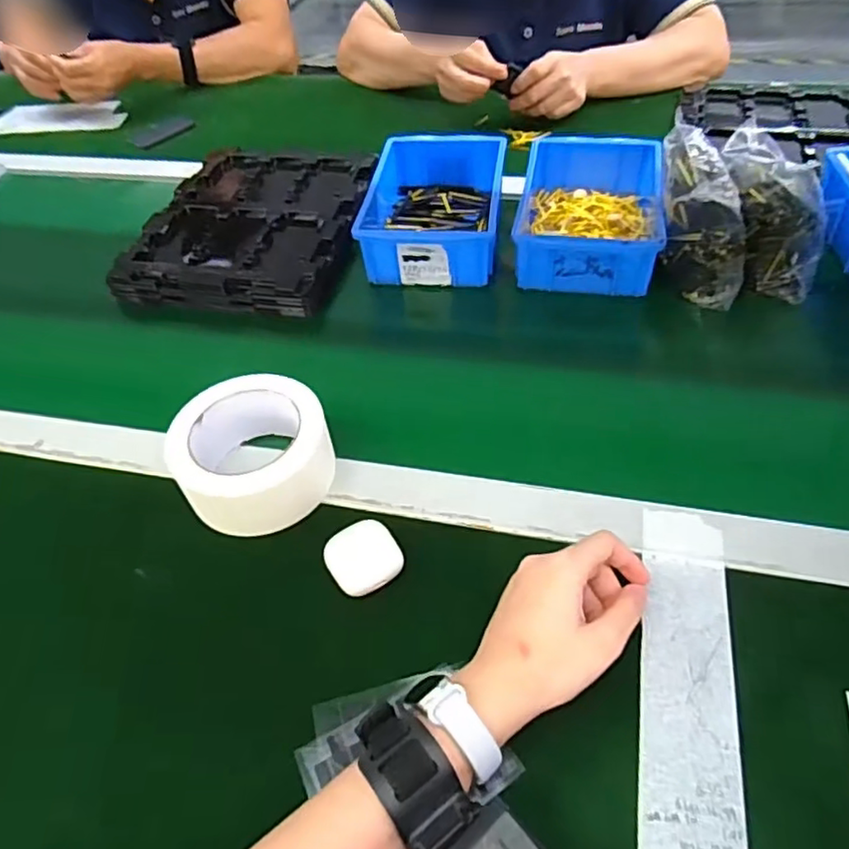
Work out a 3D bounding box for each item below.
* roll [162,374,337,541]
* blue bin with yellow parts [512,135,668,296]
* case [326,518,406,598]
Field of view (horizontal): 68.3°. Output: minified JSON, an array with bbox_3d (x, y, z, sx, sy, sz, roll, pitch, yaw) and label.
[{"bbox_3d":[-0.125,0.021,0.460,0.110,0.061,0.106,-25,52,-17],"label":"roll"},{"bbox_3d":[0.170,-0.223,0.652,0.132,0.065,0.213,7,50,10],"label":"blue bin with yellow parts"},{"bbox_3d":[-0.040,0.090,0.417,0.046,0.019,0.045,-30,53,-20],"label":"case"}]

